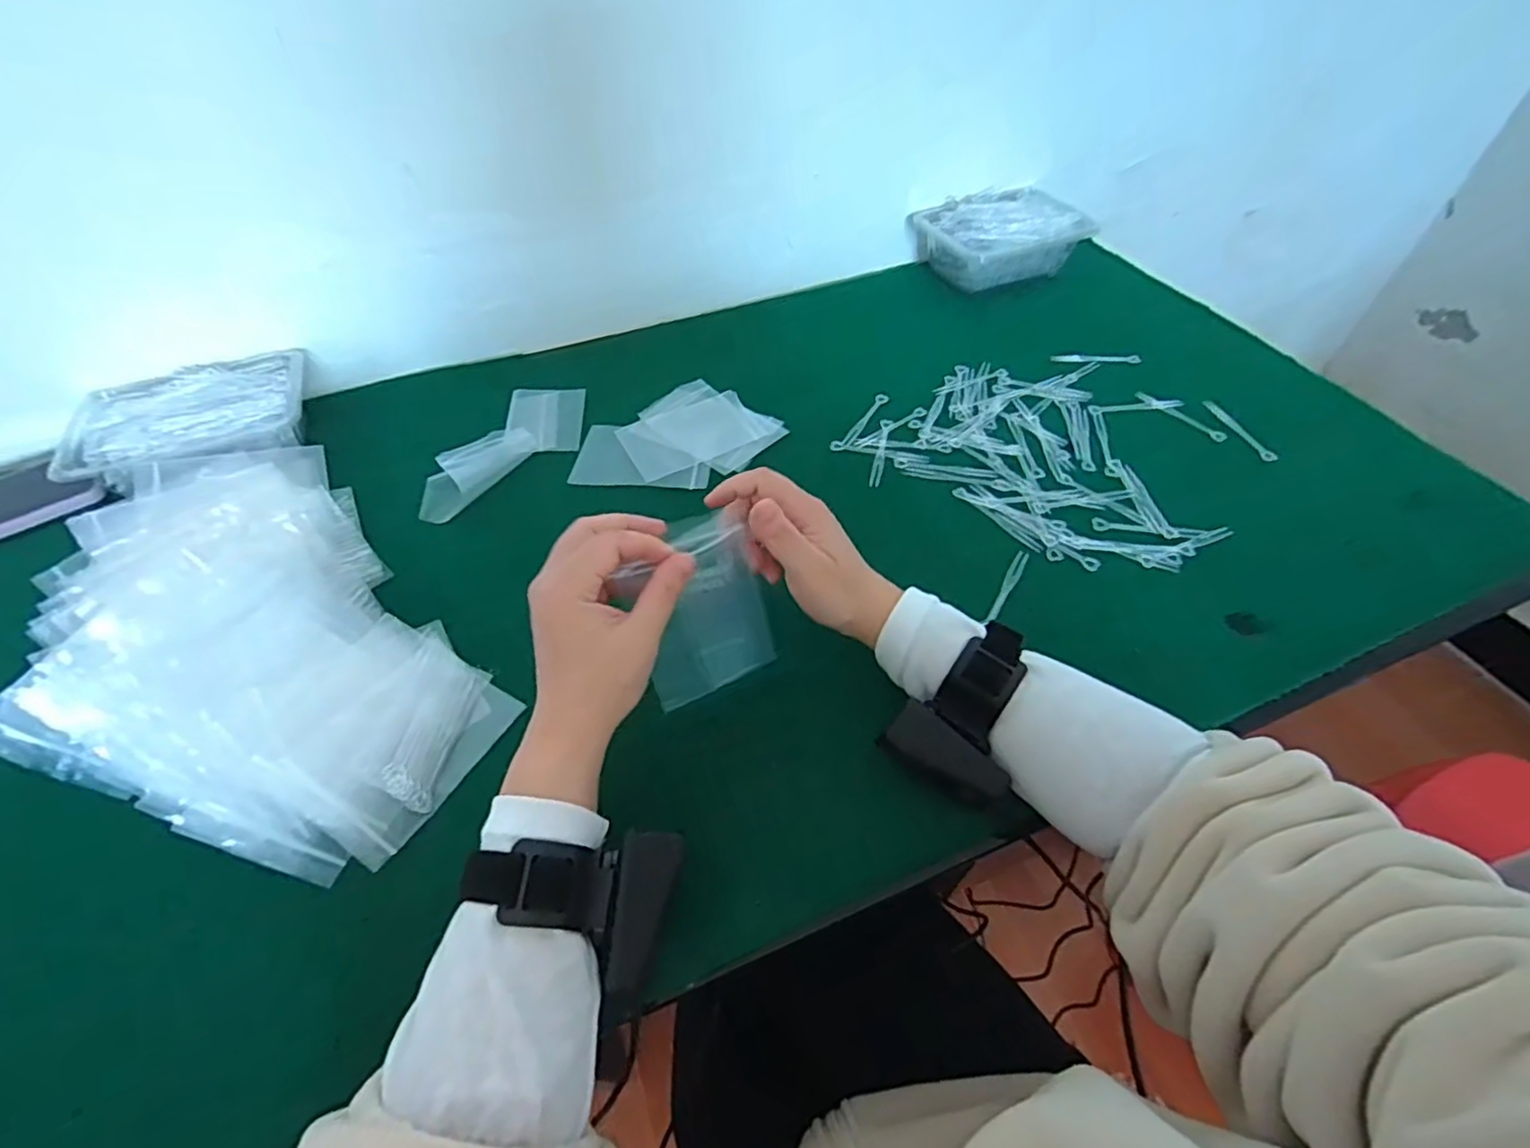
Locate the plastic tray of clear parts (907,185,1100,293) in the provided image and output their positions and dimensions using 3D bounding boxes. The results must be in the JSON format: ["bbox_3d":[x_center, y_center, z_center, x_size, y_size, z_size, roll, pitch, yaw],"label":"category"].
[{"bbox_3d":[0.272,-0.387,0.758,0.167,0.071,0.124,-20,53,-14],"label":"plastic tray of clear parts"}]

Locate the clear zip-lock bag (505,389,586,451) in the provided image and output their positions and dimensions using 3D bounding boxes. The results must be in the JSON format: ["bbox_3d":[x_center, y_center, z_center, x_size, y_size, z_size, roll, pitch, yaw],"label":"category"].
[{"bbox_3d":[-0.206,-0.146,0.612,0.067,0.006,0.085,0,53,-10],"label":"clear zip-lock bag"}]

